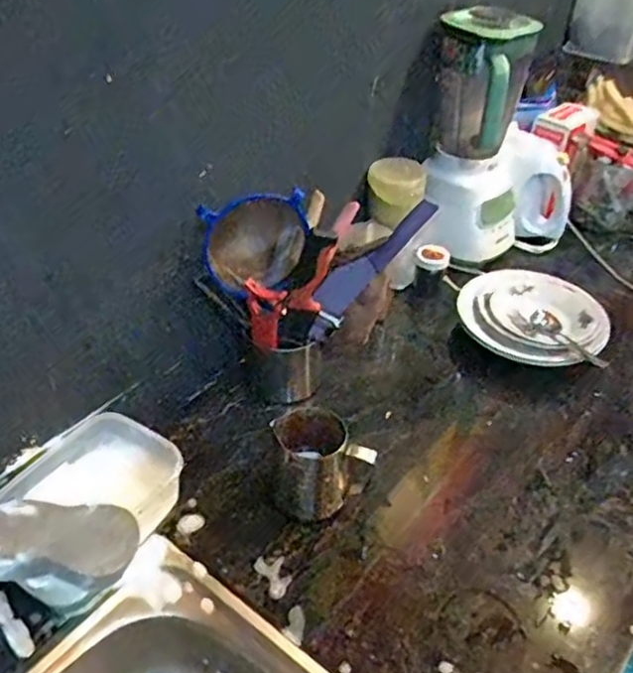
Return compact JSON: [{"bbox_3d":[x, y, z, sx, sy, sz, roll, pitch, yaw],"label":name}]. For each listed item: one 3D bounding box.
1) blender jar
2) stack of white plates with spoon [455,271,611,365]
[{"bbox_3d":[0.256,-0.394,1.015,0.141,0.194,0.165,15,42,14],"label":"blender jar"},{"bbox_3d":[0.335,-0.039,0.997,0.224,0.029,0.180,16,50,7],"label":"stack of white plates with spoon"}]

